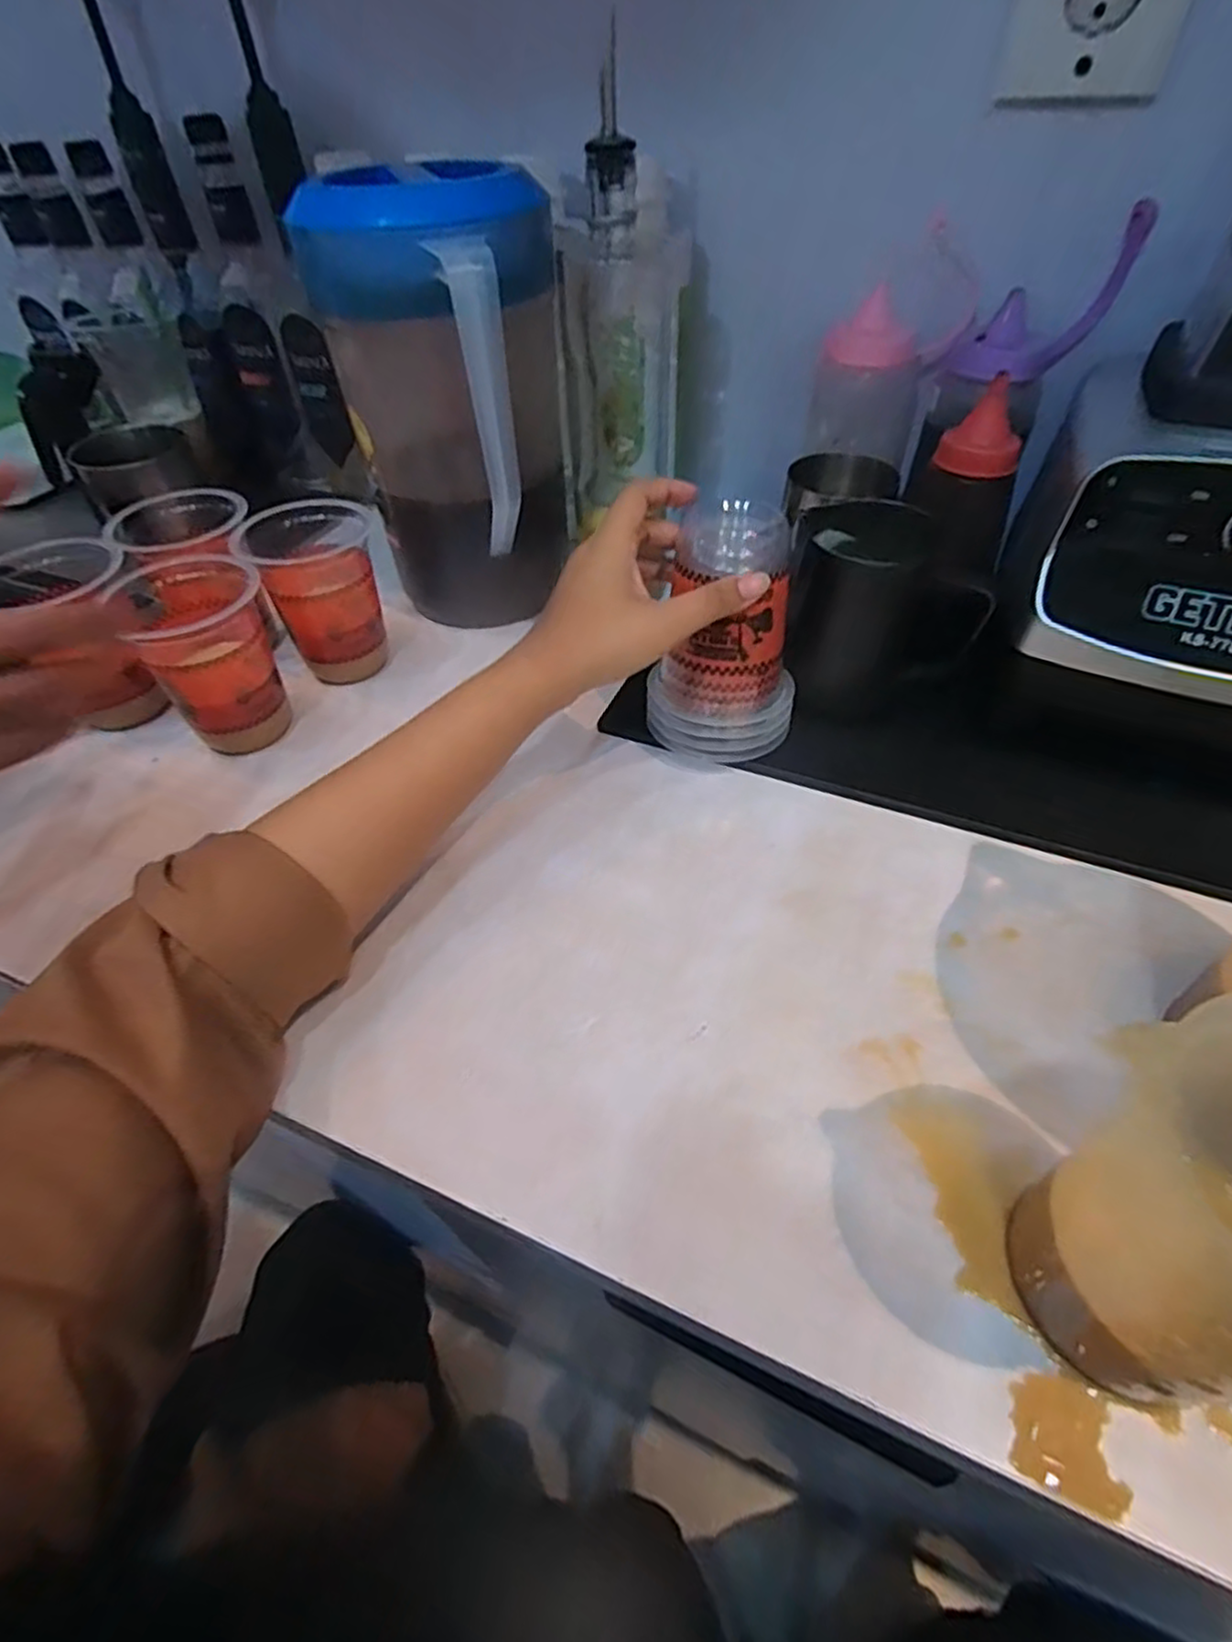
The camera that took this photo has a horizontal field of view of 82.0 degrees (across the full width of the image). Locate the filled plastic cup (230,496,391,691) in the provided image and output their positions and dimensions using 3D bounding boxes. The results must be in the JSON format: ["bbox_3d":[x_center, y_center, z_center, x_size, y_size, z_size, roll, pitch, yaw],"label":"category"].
[{"bbox_3d":[-0.204,-0.159,0.501,0.084,0.108,0.084,-1,47,1],"label":"filled plastic cup"}]

